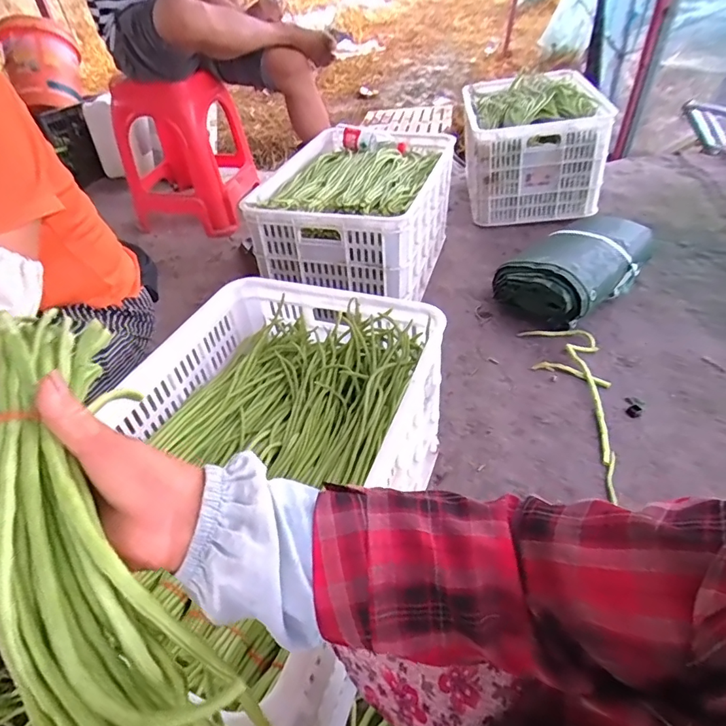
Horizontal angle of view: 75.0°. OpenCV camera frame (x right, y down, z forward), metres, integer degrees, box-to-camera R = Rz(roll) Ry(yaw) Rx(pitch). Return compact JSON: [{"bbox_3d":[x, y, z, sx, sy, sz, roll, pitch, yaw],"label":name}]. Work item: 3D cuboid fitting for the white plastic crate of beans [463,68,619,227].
[{"bbox_3d":[0.577,-0.794,1.735,0.437,0.351,0.558,-1,45,4],"label":"white plastic crate of beans"}]

